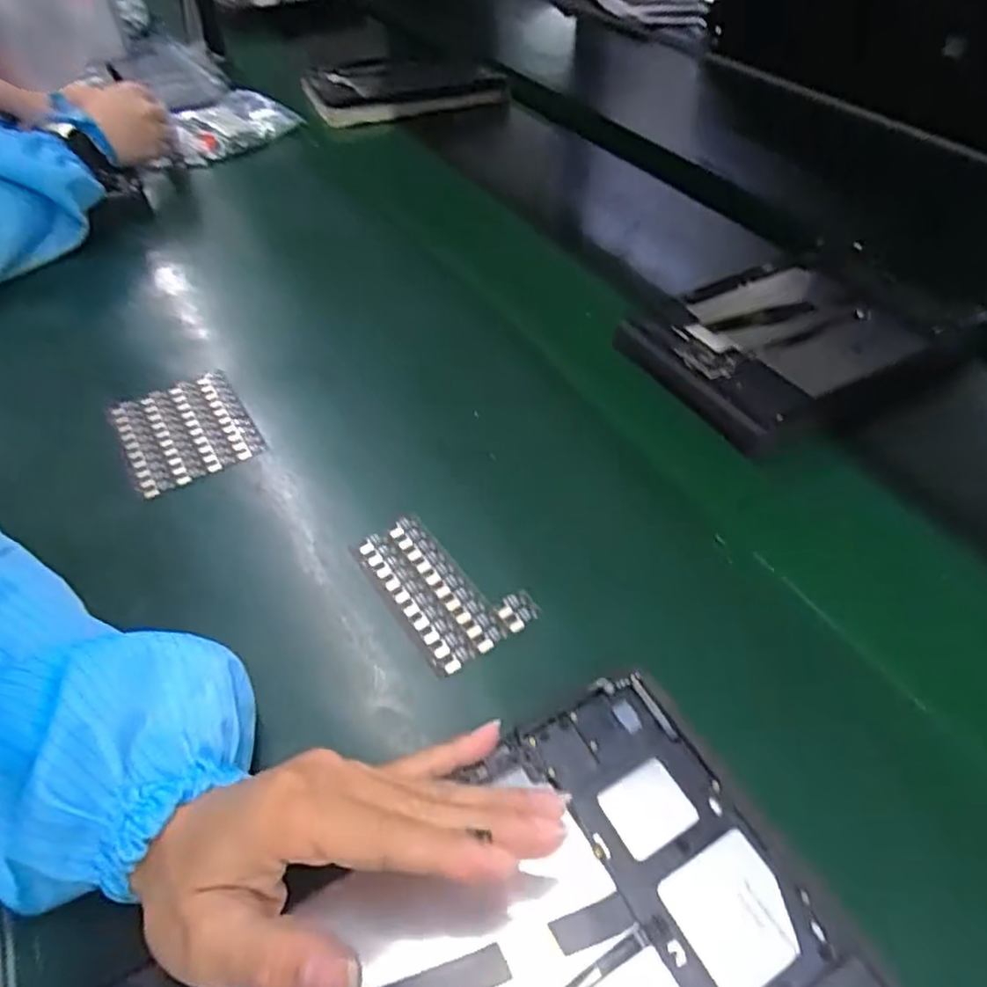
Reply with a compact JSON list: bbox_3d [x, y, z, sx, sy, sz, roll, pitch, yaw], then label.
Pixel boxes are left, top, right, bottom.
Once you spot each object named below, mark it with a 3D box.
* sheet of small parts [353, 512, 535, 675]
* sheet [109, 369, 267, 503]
[{"bbox_3d":[-0.029,0.048,0.373,0.058,0.006,0.097,-30,53,-20],"label":"sheet of small parts"},{"bbox_3d":[-0.212,-0.044,0.465,0.083,0.009,0.098,-27,52,-18],"label":"sheet"}]

